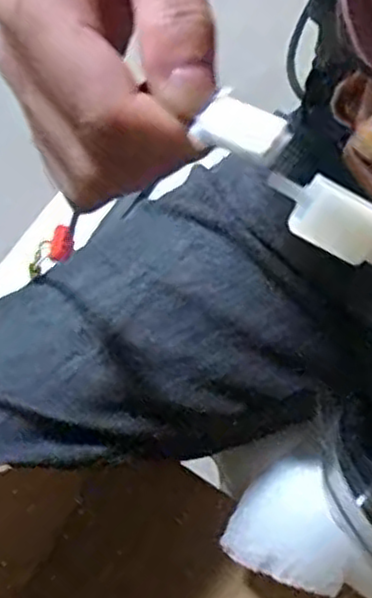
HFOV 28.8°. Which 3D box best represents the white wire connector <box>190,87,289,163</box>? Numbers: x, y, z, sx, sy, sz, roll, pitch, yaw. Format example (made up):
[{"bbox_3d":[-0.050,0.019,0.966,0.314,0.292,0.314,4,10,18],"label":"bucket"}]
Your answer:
[{"bbox_3d":[0.012,-0.038,0.163,0.021,0.006,0.012,39,70,22],"label":"white wire connector"}]

